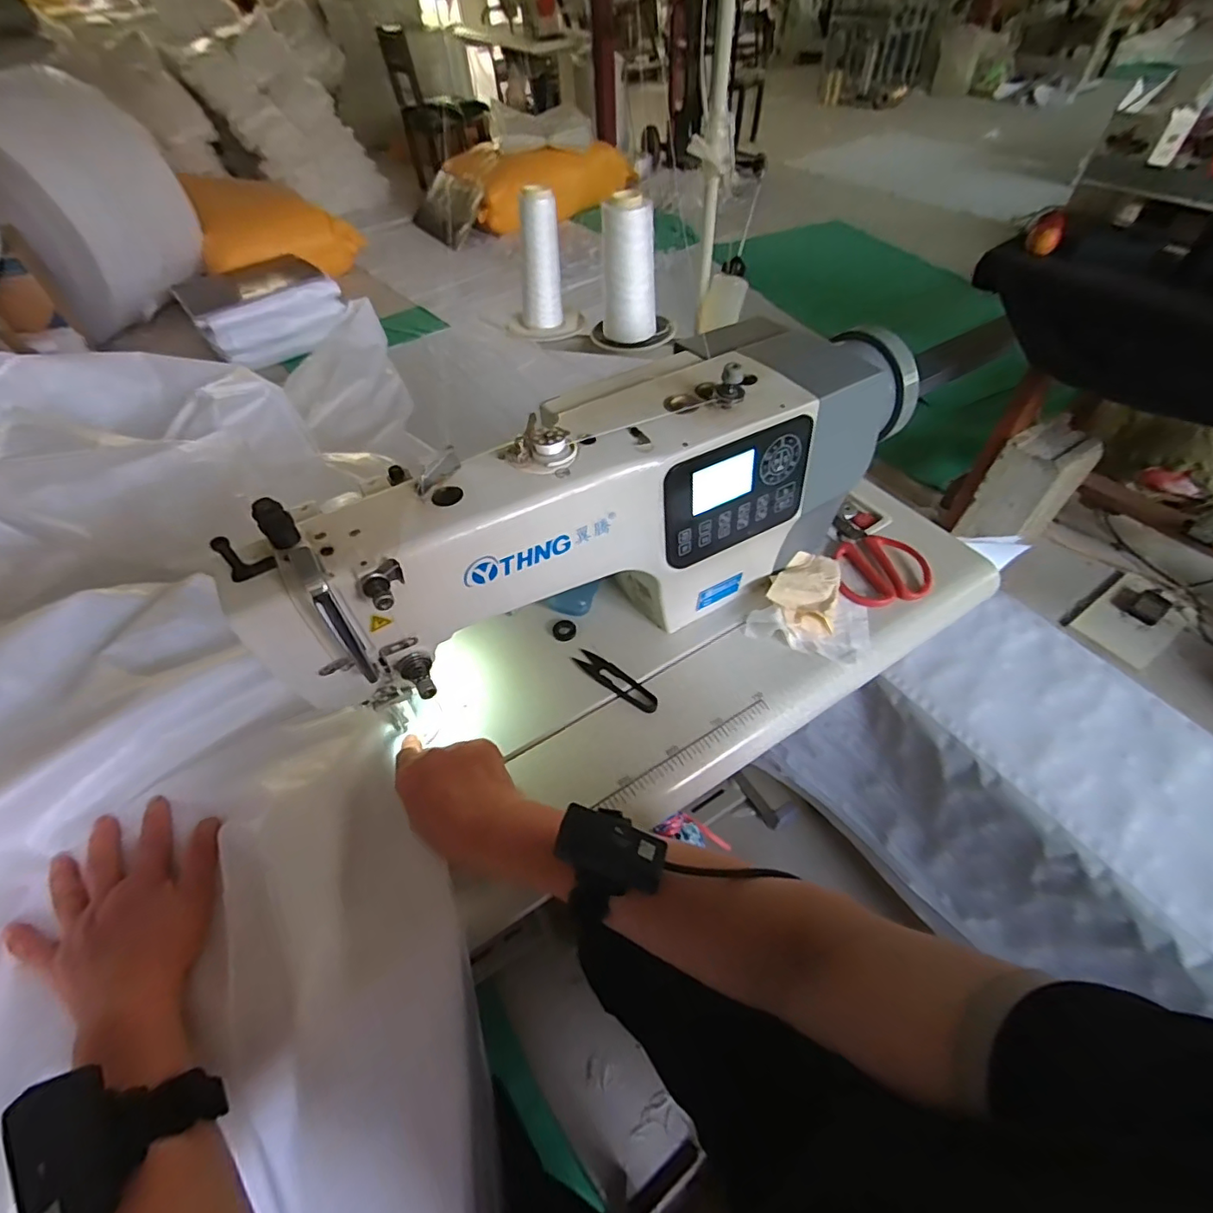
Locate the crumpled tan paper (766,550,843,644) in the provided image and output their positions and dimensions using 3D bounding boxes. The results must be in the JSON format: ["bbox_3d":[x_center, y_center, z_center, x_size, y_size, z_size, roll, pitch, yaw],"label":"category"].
[{"bbox_3d":[0.216,-0.018,0.599,0.069,0.020,0.115,15,53,14],"label":"crumpled tan paper"}]

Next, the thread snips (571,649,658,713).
[{"bbox_3d":[0.009,0.072,0.546,0.099,0.008,0.023,33,60,25],"label":"thread snips"}]

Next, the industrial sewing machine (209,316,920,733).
[{"bbox_3d":[0.019,-0.071,0.510,0.592,0.245,0.153,-28,56,-19],"label":"industrial sewing machine"}]

